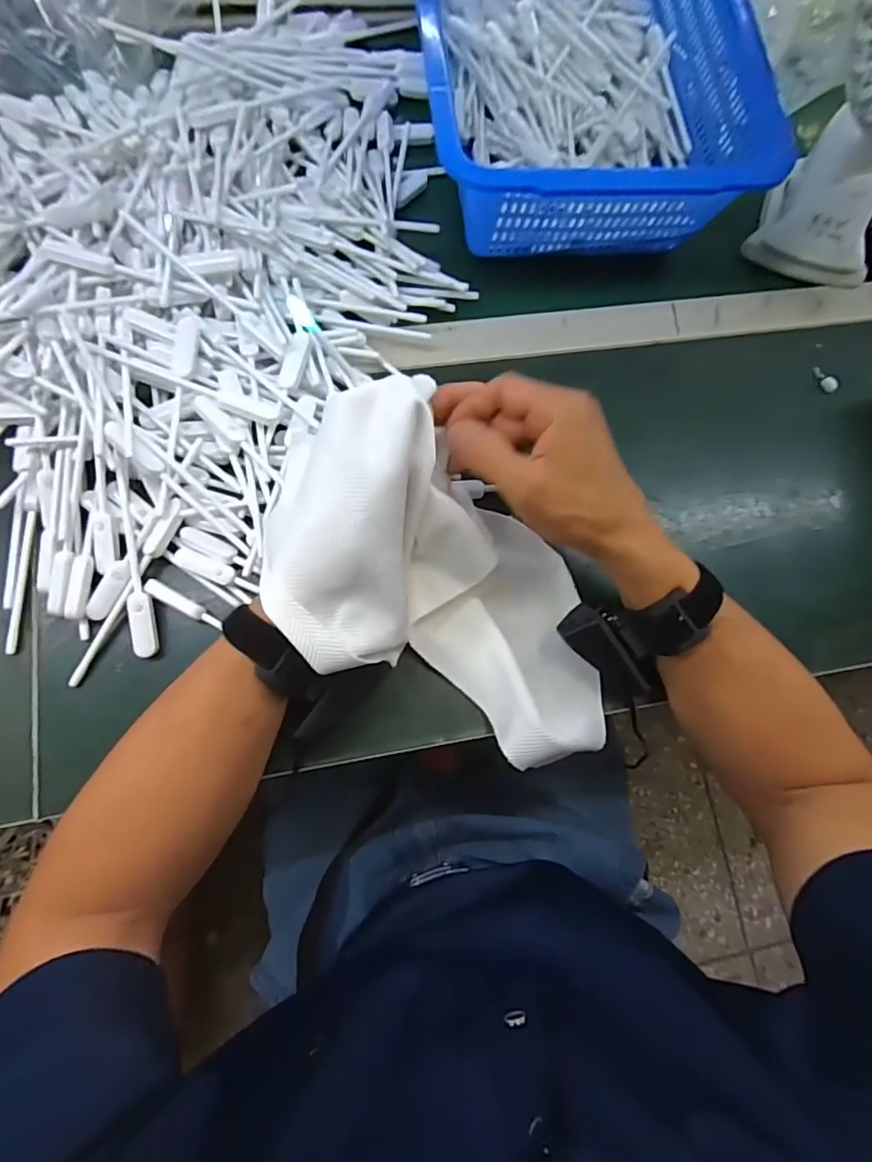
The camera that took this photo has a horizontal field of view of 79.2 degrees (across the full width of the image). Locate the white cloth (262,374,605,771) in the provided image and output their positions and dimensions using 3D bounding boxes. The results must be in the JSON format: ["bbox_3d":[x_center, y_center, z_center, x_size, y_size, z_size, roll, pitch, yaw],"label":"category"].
[{"bbox_3d":[0.019,0.014,0.336,0.244,0.114,0.151,36,80,1],"label":"white cloth"}]

